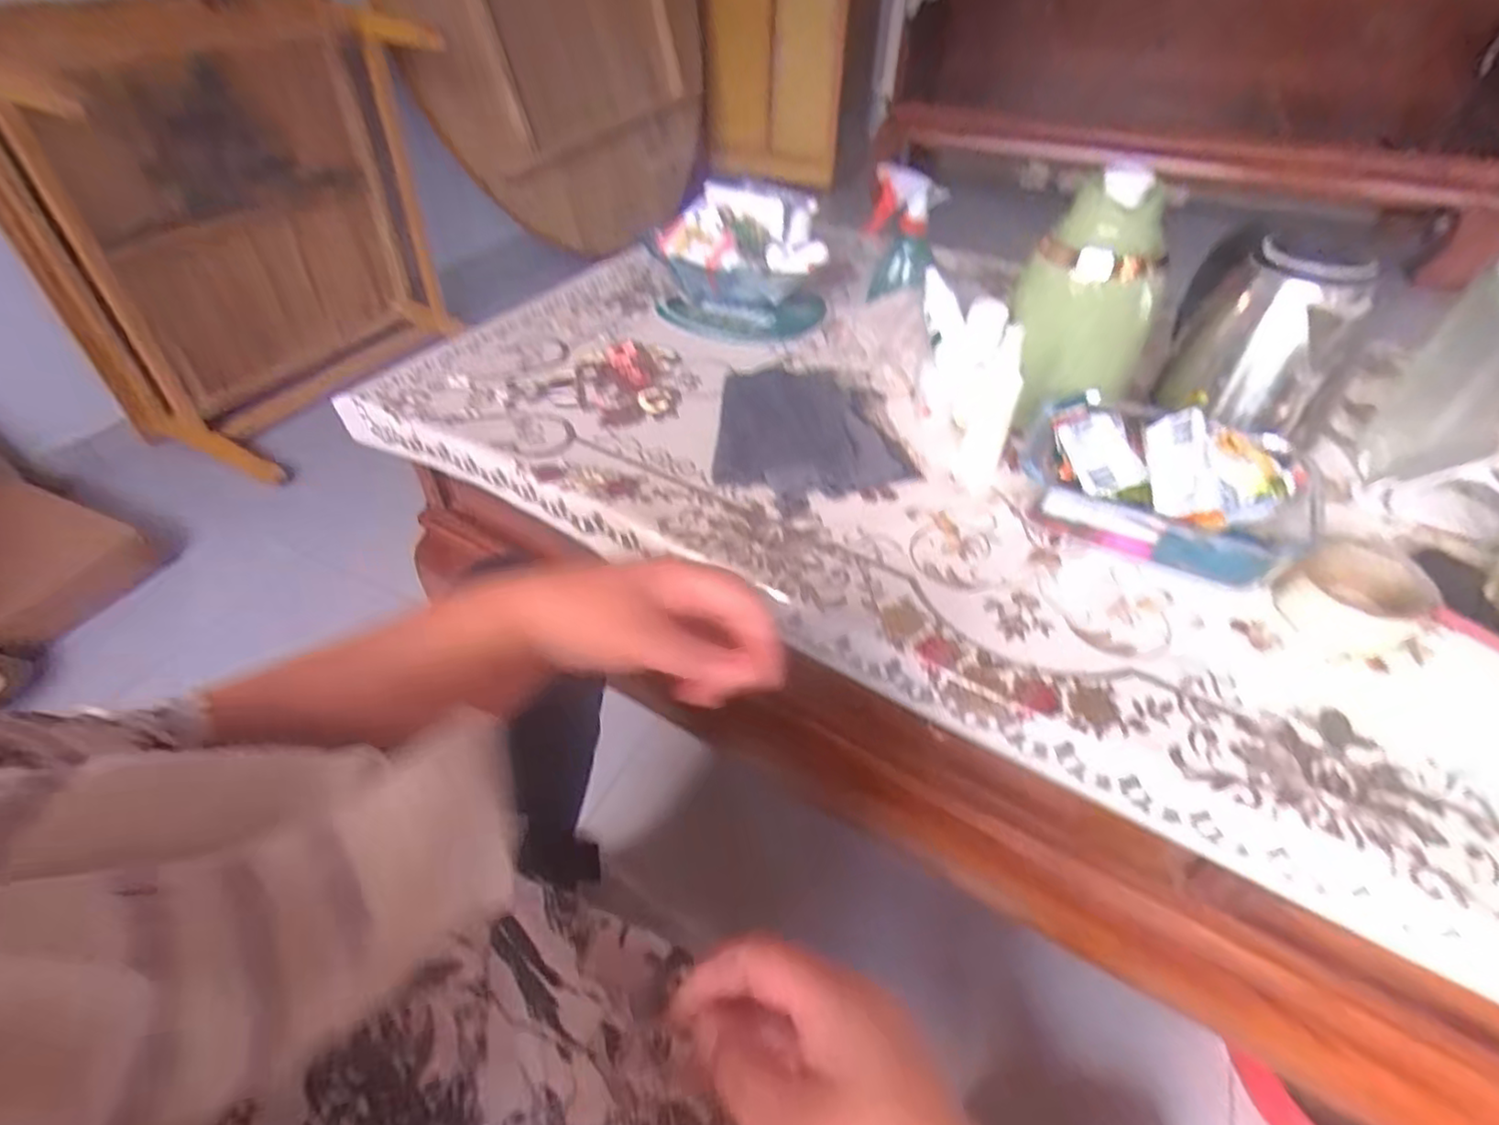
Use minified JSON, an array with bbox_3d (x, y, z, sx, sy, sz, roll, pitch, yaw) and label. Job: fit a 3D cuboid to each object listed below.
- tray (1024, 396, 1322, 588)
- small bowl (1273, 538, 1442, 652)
[{"bbox_3d":[0.350,-0.065,0.566,0.219,0.112,0.150,17,47,16],"label":"tray"},{"bbox_3d":[0.459,0.026,0.513,0.075,0.052,0.081,1,45,-1],"label":"small bowl"}]

